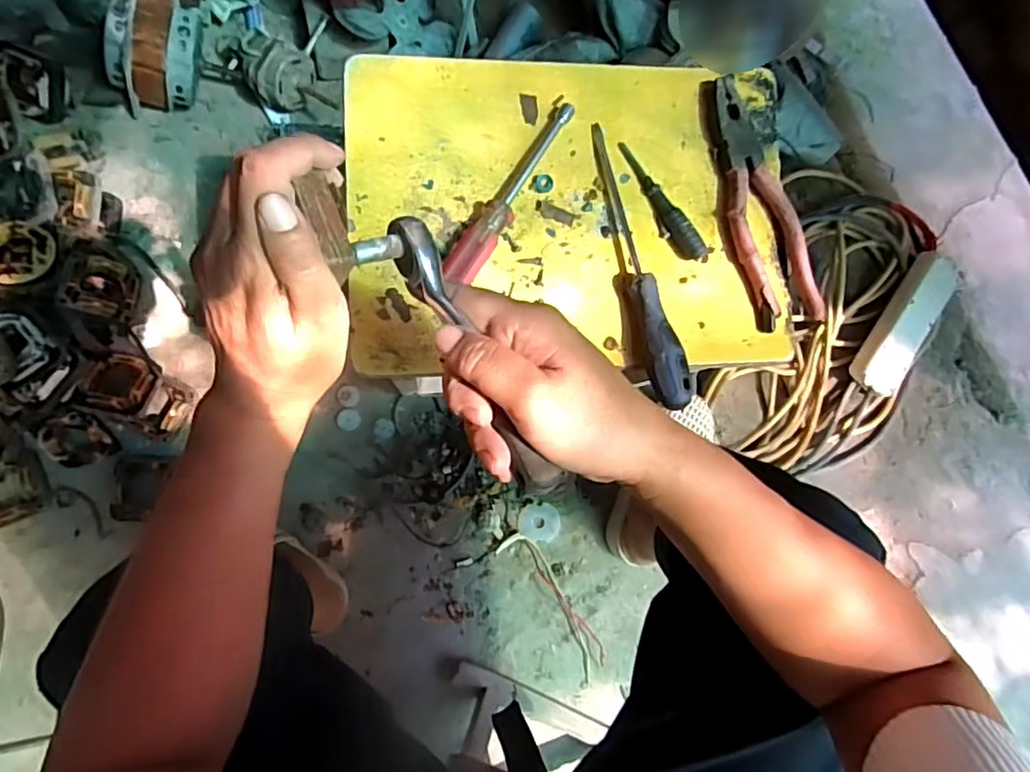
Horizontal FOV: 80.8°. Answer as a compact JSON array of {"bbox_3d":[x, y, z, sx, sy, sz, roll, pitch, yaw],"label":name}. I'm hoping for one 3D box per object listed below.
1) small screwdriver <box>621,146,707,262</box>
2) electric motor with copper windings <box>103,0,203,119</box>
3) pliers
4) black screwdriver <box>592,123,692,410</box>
[{"bbox_3d":[0.111,-0.140,0.459,0.016,0.013,0.105,-34,88,-10],"label":"small screwdriver"},{"bbox_3d":[-0.456,-0.432,0.798,0.095,0.135,0.130,16,81,-4],"label":"electric motor with copper windings"},{"bbox_3d":[0.186,-0.141,0.464,0.051,0.012,0.193,-14,85,-8],"label":"pliers"},{"bbox_3d":[0.089,-0.090,0.444,0.026,0.021,0.218,-14,85,-8],"label":"black screwdriver"}]

